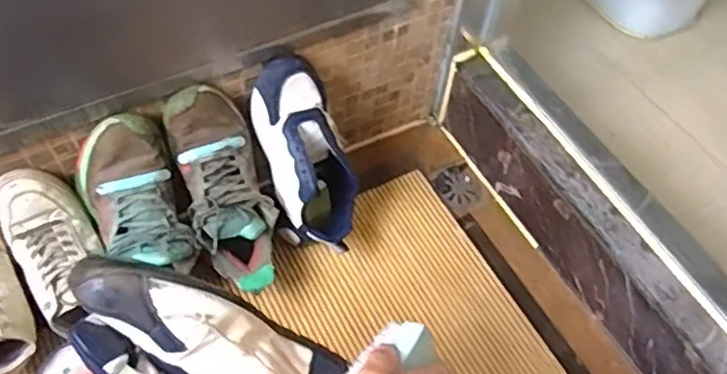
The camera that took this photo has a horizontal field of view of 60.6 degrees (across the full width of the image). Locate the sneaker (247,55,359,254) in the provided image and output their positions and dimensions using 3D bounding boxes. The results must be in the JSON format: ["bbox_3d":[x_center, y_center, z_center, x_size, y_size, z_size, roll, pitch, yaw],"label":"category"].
[{"bbox_3d":[-0.082,-0.042,0.853,0.113,0.268,0.110,-22,21,-17],"label":"sneaker"}]

